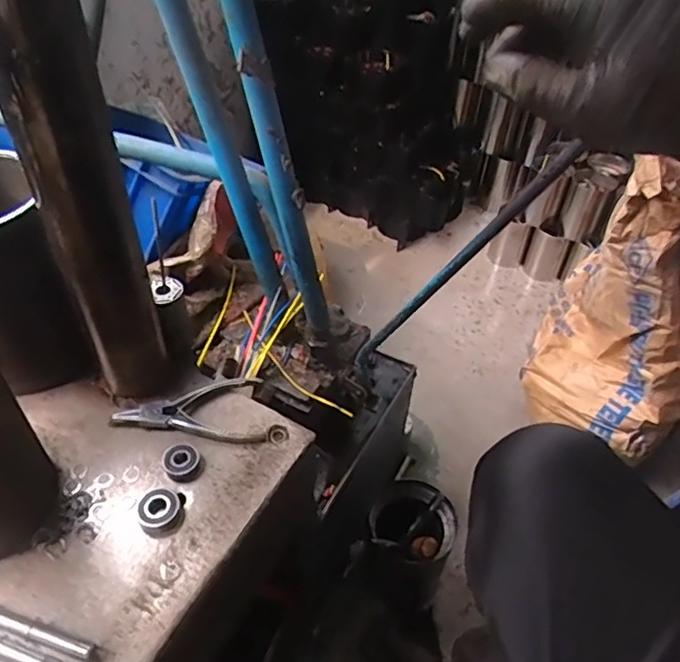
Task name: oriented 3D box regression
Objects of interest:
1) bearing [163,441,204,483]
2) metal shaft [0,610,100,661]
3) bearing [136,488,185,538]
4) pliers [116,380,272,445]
[{"bbox_3d":[-0.137,0.113,0.506,0.033,0.010,0.031,1,45,-1],"label":"bearing"},{"bbox_3d":[-0.245,0.198,0.408,0.166,0.006,0.011,14,46,11],"label":"metal shaft"},{"bbox_3d":[-0.144,0.146,0.471,0.034,0.015,0.035,1,45,-1],"label":"bearing"},{"bbox_3d":[-0.138,0.078,0.541,0.131,0.011,0.071,-7,46,-10],"label":"pliers"}]

